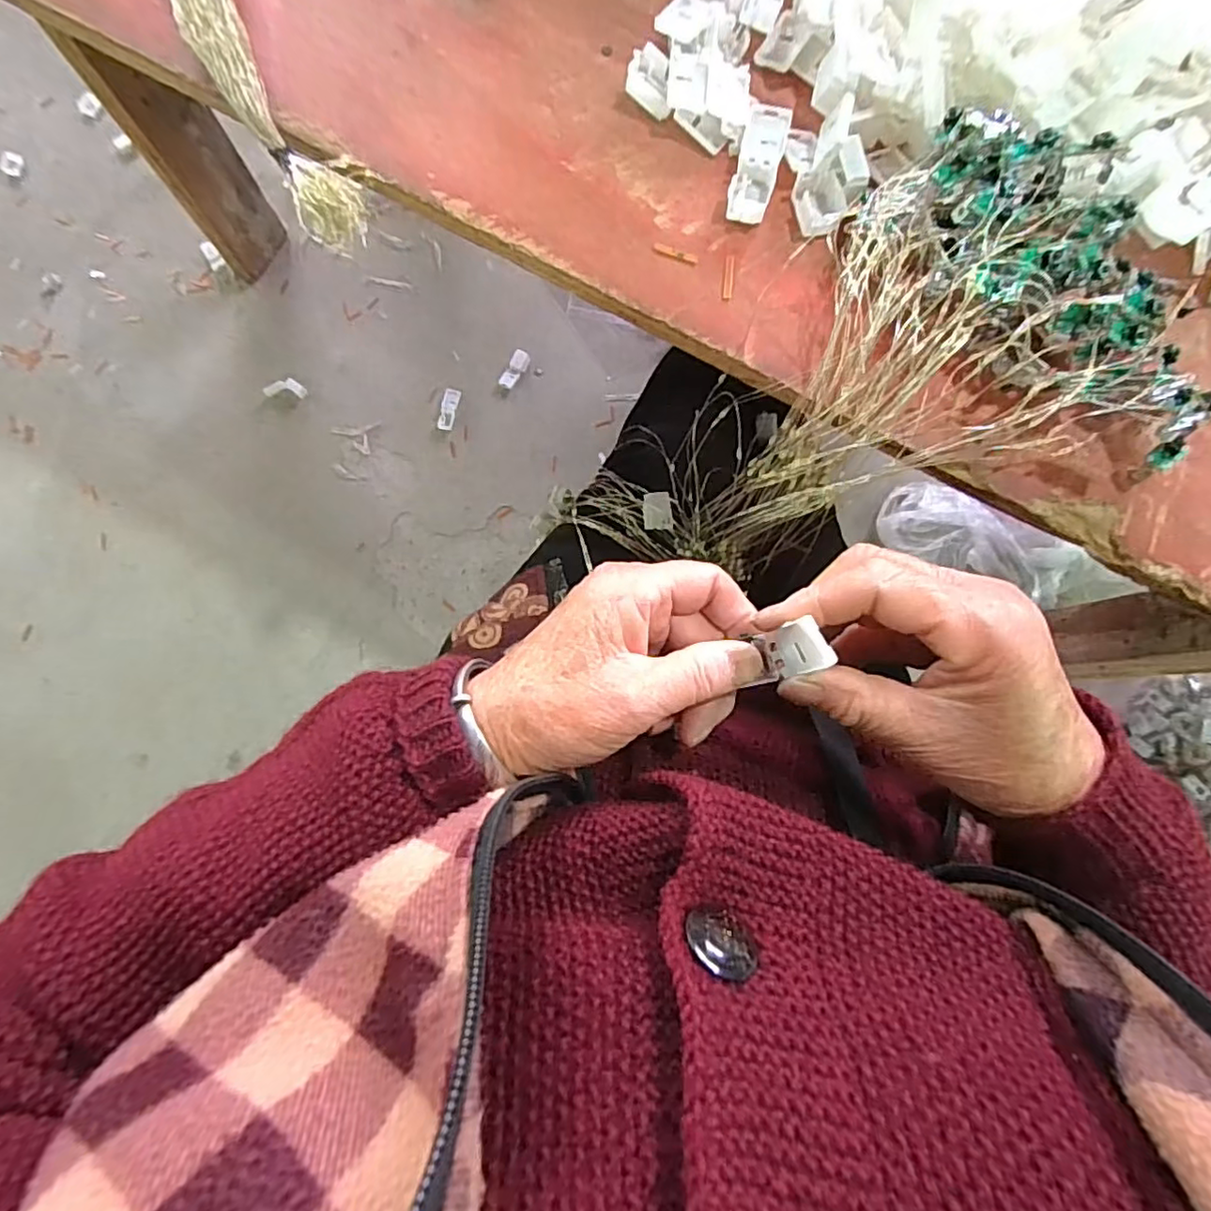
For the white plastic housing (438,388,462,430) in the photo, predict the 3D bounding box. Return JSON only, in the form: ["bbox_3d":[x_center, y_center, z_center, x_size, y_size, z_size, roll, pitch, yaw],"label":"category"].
[{"bbox_3d":[-0.209,-0.261,0.843,0.021,0.007,0.056,15,81,-1],"label":"white plastic housing"}]

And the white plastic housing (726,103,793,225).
[{"bbox_3d":[0.072,-0.208,0.298,0.019,0.009,0.057,16,81,1],"label":"white plastic housing"}]

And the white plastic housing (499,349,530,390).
[{"bbox_3d":[-0.122,-0.319,0.854,0.024,0.009,0.055,28,81,1],"label":"white plastic housing"}]

